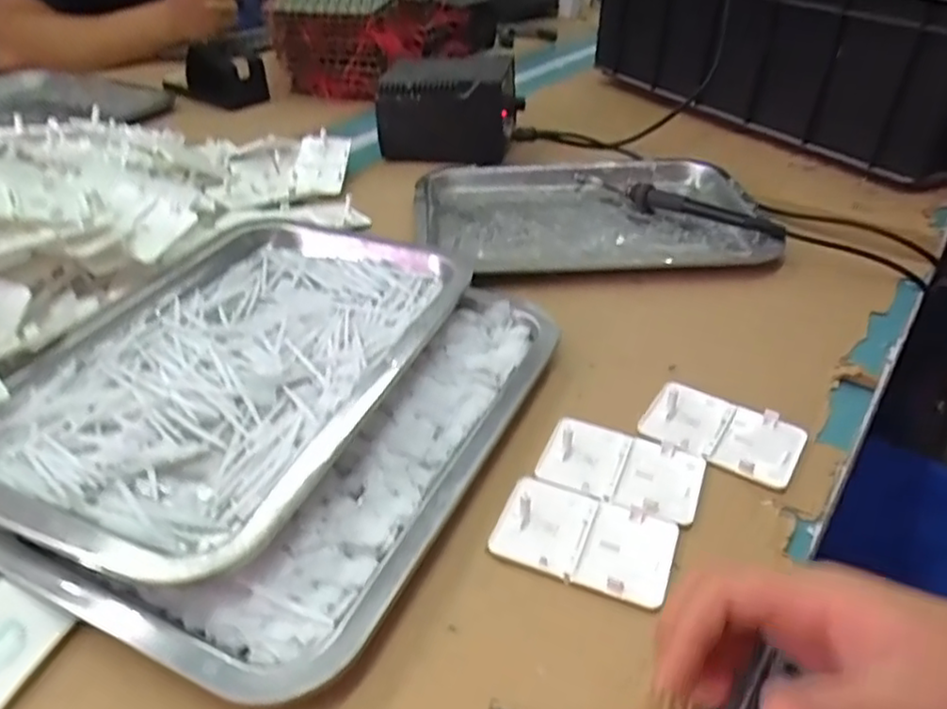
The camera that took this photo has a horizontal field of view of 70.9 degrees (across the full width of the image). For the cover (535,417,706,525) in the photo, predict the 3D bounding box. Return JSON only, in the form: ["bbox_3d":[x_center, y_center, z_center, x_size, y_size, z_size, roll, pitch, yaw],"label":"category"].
[{"bbox_3d":[0.083,0.062,0.371,0.085,0.009,0.054,15,40,19],"label":"cover"}]

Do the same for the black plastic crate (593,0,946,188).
[{"bbox_3d":[0.413,-0.396,0.808,0.301,0.171,0.496,-18,41,-21],"label":"black plastic crate"}]

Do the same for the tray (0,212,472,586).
[{"bbox_3d":[-0.152,-0.004,0.415,0.212,0.028,0.301,13,39,17],"label":"tray"}]

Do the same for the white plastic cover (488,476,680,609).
[{"bbox_3d":[0.056,0.091,0.335,0.086,0.007,0.052,15,40,18],"label":"white plastic cover"}]

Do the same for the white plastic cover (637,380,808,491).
[{"bbox_3d":[0.146,0.043,0.390,0.085,0.008,0.053,21,42,26],"label":"white plastic cover"}]

